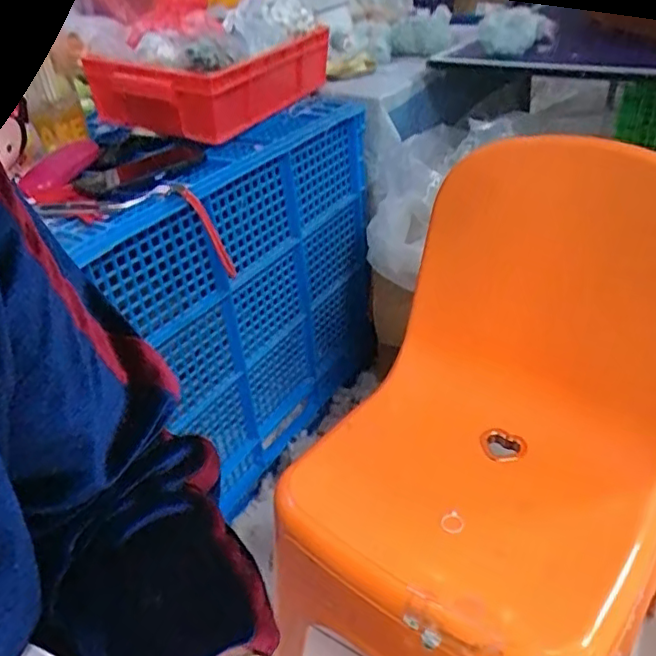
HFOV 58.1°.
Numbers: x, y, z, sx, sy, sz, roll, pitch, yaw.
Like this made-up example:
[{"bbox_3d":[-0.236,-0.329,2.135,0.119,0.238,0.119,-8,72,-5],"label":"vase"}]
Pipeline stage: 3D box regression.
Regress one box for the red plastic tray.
[{"bbox_3d":[-0.170,-0.380,0.914,0.210,0.096,0.293,16,40,28],"label":"red plastic tray"}]

